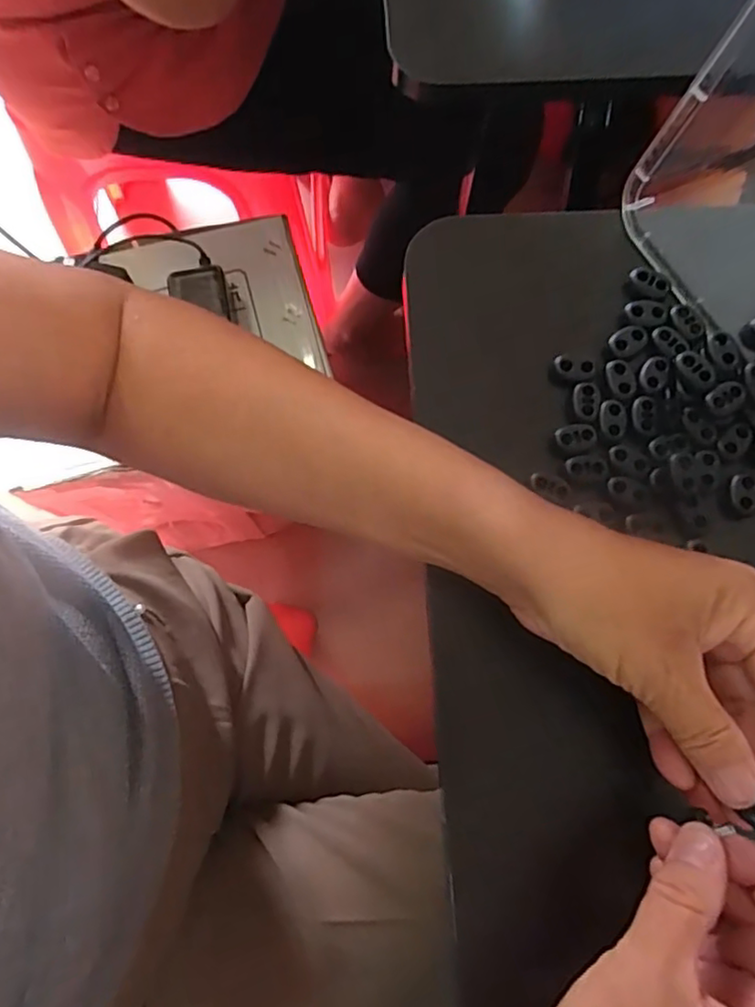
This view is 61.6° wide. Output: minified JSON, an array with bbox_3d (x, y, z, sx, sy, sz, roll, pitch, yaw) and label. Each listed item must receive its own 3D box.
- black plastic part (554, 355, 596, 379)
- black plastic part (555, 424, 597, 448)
[{"bbox_3d":[0.098,-0.068,0.315,0.020,0.004,0.012,8,76,1],"label":"black plastic part"},{"bbox_3d":[0.096,-0.033,0.306,0.020,0.004,0.011,-7,76,-3],"label":"black plastic part"}]

